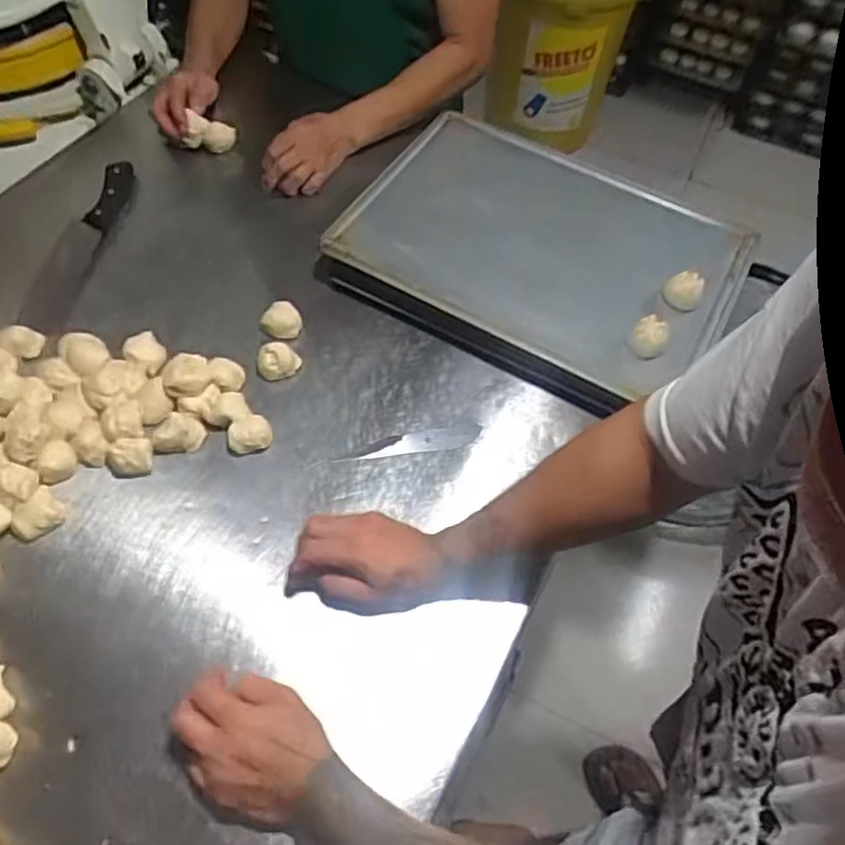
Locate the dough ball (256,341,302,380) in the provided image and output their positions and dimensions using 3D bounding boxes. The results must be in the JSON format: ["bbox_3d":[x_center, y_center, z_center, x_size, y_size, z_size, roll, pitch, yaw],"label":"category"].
[{"bbox_3d":[-0.168,-0.073,0.790,0.049,0.039,0.036,-13,61,-12],"label":"dough ball"}]

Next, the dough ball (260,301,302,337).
[{"bbox_3d":[-0.171,-0.122,0.822,0.046,0.028,0.042,2,59,-3],"label":"dough ball"}]

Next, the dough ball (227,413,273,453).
[{"bbox_3d":[-0.186,0.016,0.737,0.044,0.034,0.036,-29,65,-20],"label":"dough ball"}]

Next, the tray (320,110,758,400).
[{"bbox_3d":[0.152,-0.227,0.847,0.454,0.042,0.318,25,61,14],"label":"tray"}]

